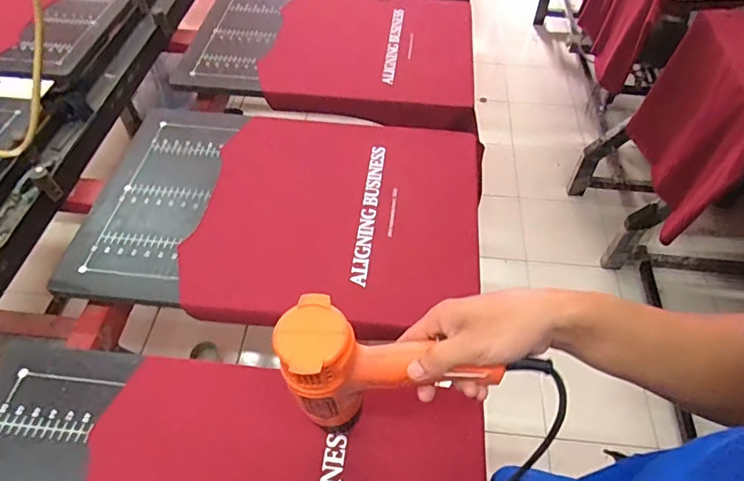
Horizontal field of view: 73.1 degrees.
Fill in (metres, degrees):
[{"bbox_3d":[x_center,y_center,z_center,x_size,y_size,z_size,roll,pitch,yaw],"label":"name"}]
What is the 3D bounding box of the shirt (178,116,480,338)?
[{"bbox_3d":[-0.048,-0.054,0.795,0.424,0.033,0.423,4,51,4],"label":"shirt"}]

